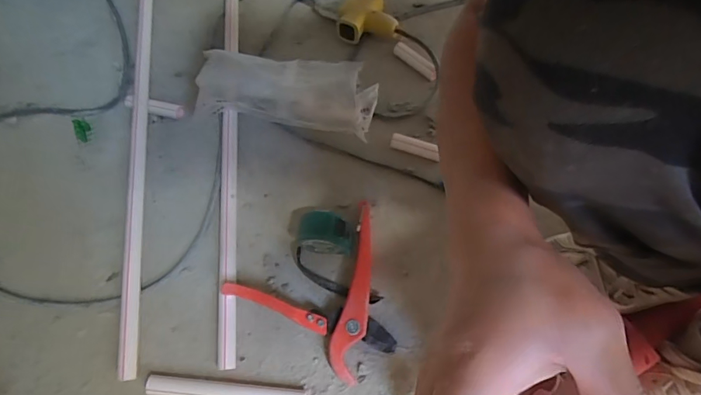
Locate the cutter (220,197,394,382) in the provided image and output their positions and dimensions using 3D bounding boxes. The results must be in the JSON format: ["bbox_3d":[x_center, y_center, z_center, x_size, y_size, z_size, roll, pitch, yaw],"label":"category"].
[{"bbox_3d":[-0.018,0.119,0.518,0.189,0.033,0.160,-33,68,-13],"label":"cutter"}]

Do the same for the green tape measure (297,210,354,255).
[{"bbox_3d":[-0.030,0.045,0.536,0.067,0.064,0.040,1,65,3],"label":"green tape measure"}]

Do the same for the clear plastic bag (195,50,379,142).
[{"bbox_3d":[-0.080,-0.151,0.620,0.238,0.075,0.126,7,65,5],"label":"clear plastic bag"}]

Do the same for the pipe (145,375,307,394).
[{"bbox_3d":[-0.133,0.210,0.482,0.169,0.018,0.022,4,65,4],"label":"pipe"}]

